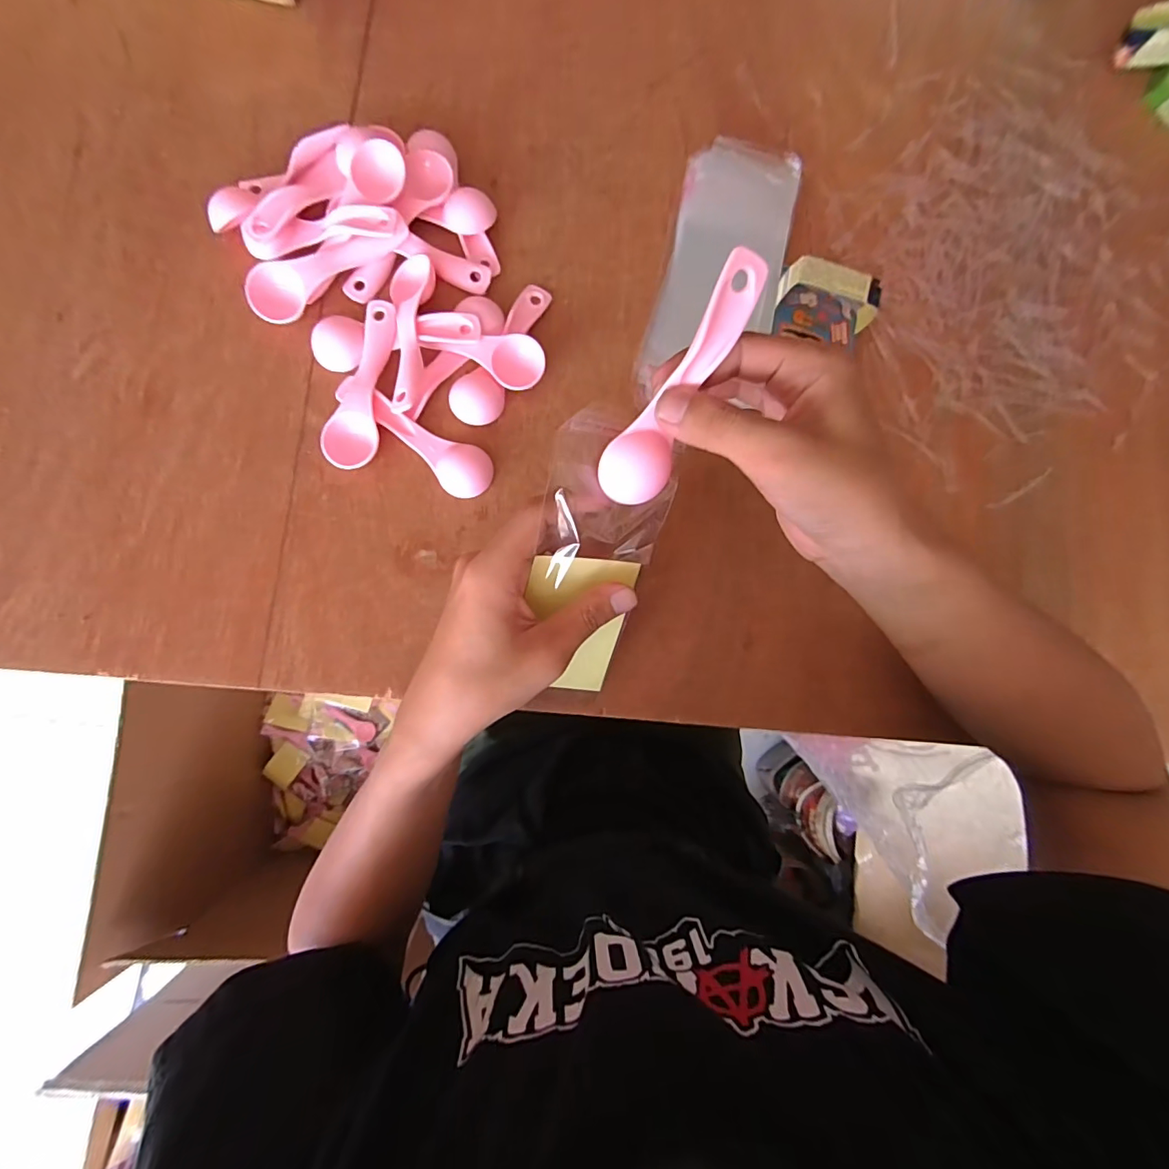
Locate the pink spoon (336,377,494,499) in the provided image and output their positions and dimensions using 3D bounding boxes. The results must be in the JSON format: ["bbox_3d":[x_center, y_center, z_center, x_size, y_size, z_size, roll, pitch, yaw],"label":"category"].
[{"bbox_3d":[-0.112,-0.095,0.323,0.109,0.016,0.035,28,81,-2],"label":"pink spoon"}]

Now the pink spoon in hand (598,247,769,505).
[{"bbox_3d":[0.041,-0.085,0.215,0.030,0.014,0.108,29,120,-1],"label":"pink spoon in hand"}]

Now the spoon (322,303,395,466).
[{"bbox_3d":[-0.146,-0.130,0.323,0.034,0.017,0.112,6,82,-5],"label":"spoon"}]

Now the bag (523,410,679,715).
[{"bbox_3d":[0.007,0.003,0.270,0.071,0.021,0.187,0,123,-6],"label":"bag"}]

